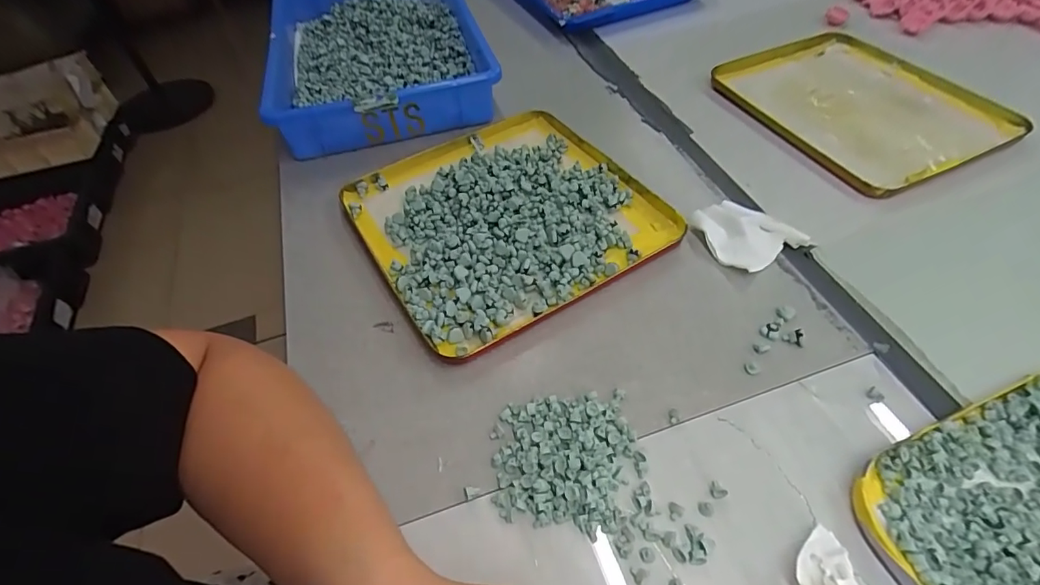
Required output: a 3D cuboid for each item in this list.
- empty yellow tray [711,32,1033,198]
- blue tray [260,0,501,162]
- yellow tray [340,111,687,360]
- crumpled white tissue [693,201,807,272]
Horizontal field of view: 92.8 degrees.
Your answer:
[{"bbox_3d":[0.360,-0.203,0.522,0.209,0.018,0.240,-20,52,-11],"label":"empty yellow tray"},{"bbox_3d":[-0.199,-0.344,0.668,0.263,0.056,0.472,-14,51,-6],"label":"blue tray"},{"bbox_3d":[-0.016,-0.077,0.457,0.241,0.026,0.251,-29,54,-17],"label":"yellow tray"},{"bbox_3d":[0.190,-0.052,0.419,0.067,0.015,0.072,-27,53,-16],"label":"crumpled white tissue"}]

